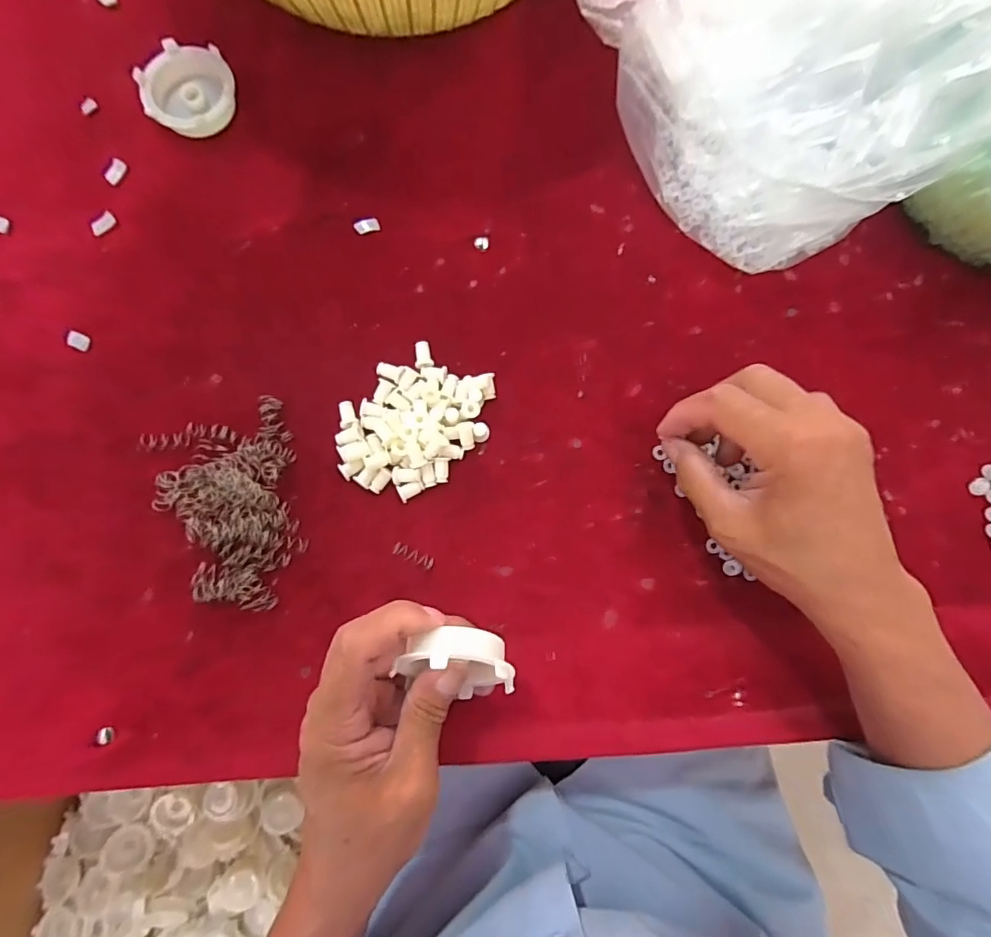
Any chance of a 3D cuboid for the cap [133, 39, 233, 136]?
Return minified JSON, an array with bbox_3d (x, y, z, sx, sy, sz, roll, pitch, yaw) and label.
[{"bbox_3d":[-0.204,-0.251,0.332,0.060,0.018,0.057,0,83,-2],"label":"cap"}]

